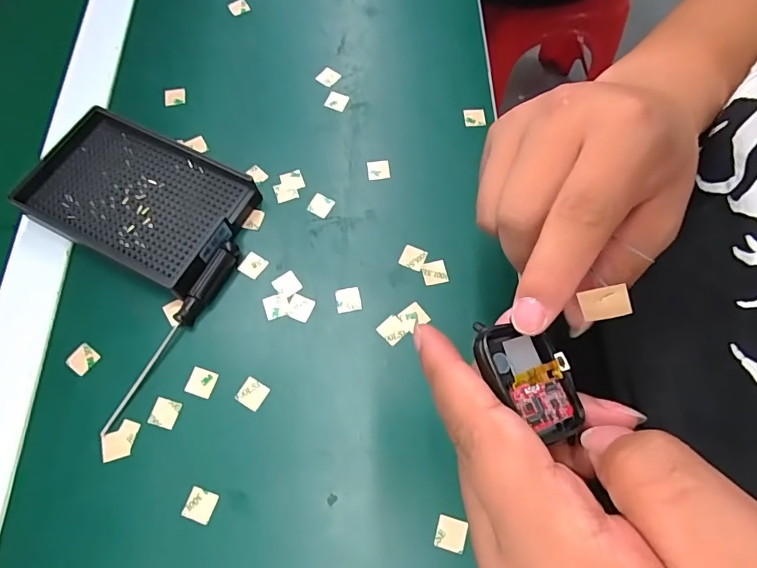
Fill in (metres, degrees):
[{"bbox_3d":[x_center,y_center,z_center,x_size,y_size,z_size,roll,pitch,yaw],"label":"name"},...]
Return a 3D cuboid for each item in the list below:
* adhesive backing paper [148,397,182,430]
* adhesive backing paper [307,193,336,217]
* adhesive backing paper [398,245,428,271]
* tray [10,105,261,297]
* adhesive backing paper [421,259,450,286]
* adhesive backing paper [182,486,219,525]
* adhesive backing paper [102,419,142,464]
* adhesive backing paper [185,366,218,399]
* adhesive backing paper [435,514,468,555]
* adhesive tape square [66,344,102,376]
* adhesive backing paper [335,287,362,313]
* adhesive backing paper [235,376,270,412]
[{"bbox_3d":[-0.125,0.075,0.271,0.016,0.004,0.016,14,69,7],"label":"adhesive backing paper"},{"bbox_3d":[-0.040,-0.055,0.324,0.016,0.004,0.016,27,73,12],"label":"adhesive backing paper"},{"bbox_3d":[0.023,-0.018,0.307,0.016,0.004,0.014,23,73,9],"label":"adhesive backing paper"},{"bbox_3d":[-0.161,-0.057,0.315,0.141,0.023,0.090,24,70,11],"label":"tray"},{"bbox_3d":[0.037,-0.008,0.303,0.016,0.004,0.015,-12,68,-4],"label":"adhesive backing paper"},{"bbox_3d":[-0.097,0.120,0.253,0.016,0.004,0.016,19,68,6],"label":"adhesive backing paper"},{"bbox_3d":[-0.148,0.088,0.265,0.021,0.004,0.020,-17,68,-6],"label":"adhesive backing paper"},{"bbox_3d":[-0.106,0.059,0.278,0.016,0.004,0.015,17,71,4],"label":"adhesive backing paper"},{"bbox_3d":[0.038,0.132,0.245,0.015,0.004,0.016,13,69,7],"label":"adhesive backing paper"},{"bbox_3d":[-0.181,0.046,0.285,0.017,0.004,0.016,31,73,11],"label":"adhesive tape square"},{"bbox_3d":[-0.019,0.010,0.295,0.016,0.004,0.016,-10,68,-3],"label":"adhesive backing paper"},{"bbox_3d":[-0.075,0.064,0.274,0.016,0.004,0.016,28,71,12],"label":"adhesive backing paper"}]

